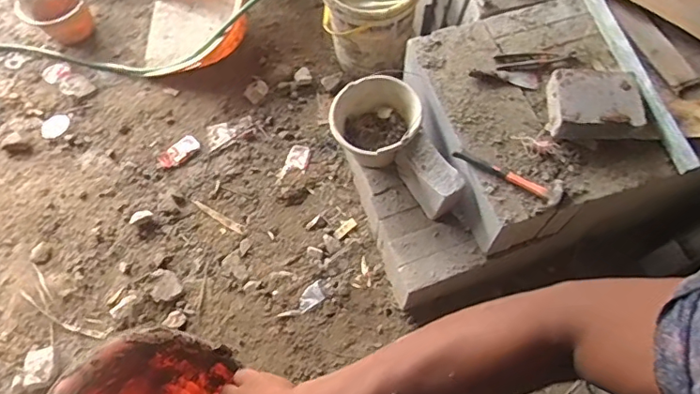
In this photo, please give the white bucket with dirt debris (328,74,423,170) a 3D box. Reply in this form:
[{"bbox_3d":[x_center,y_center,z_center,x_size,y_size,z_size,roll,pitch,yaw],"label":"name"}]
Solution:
[{"bbox_3d":[0.067,-0.196,1.467,0.244,0.160,0.236,0,64,0],"label":"white bucket with dirt debris"}]

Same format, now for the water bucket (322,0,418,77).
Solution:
[{"bbox_3d":[0.060,-0.598,1.726,0.295,0.362,0.292,0,64,0],"label":"water bucket"}]

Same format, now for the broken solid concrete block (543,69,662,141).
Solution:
[{"bbox_3d":[0.619,-0.229,1.300,0.241,0.072,0.185,2,64,0],"label":"broken solid concrete block"}]

